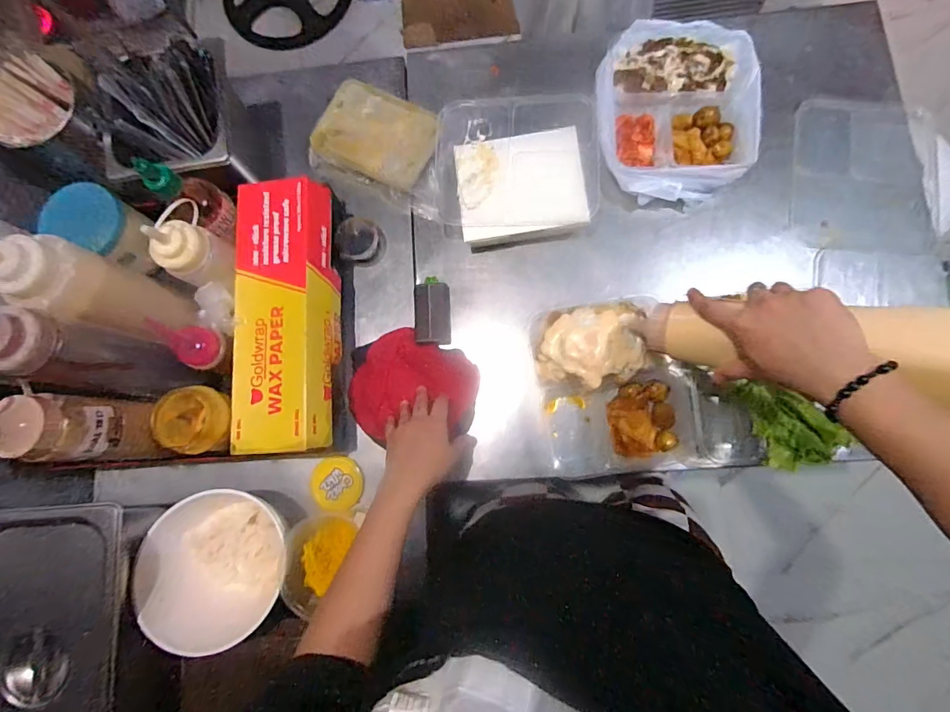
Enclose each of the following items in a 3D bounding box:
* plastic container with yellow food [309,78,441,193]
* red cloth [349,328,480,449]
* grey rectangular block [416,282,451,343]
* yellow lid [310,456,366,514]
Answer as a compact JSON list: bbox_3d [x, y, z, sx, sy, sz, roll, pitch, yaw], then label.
[{"bbox_3d":[-0.142,-0.314,0.668,0.177,0.047,0.129,27,84,8],"label":"plastic container with yellow food"},{"bbox_3d":[-0.083,0.050,0.618,0.169,0.014,0.149,24,84,7],"label":"red cloth"},{"bbox_3d":[-0.059,-0.059,0.635,0.048,0.016,0.083,-2,81,4],"label":"grey rectangular block"},{"bbox_3d":[-0.185,0.171,0.610,0.073,0.006,0.070,-2,62,4],"label":"yellow lid"}]

